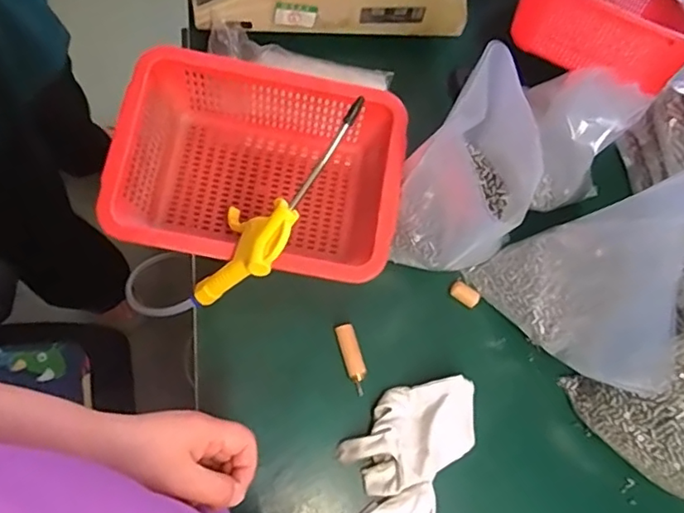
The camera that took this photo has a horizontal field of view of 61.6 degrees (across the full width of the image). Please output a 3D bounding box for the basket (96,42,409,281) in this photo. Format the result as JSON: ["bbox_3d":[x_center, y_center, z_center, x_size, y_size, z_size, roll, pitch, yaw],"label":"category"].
[{"bbox_3d":[-0.064,-0.067,0.571,0.239,0.120,0.196,8,64,2],"label":"basket"}]

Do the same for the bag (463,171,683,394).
[{"bbox_3d":[0.237,0.024,0.520,0.123,0.173,0.176,-27,68,-14],"label":"bag"}]

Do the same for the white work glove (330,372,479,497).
[{"bbox_3d":[0.069,0.164,0.539,0.135,0.024,0.082,-31,69,-16],"label":"white work glove"}]

